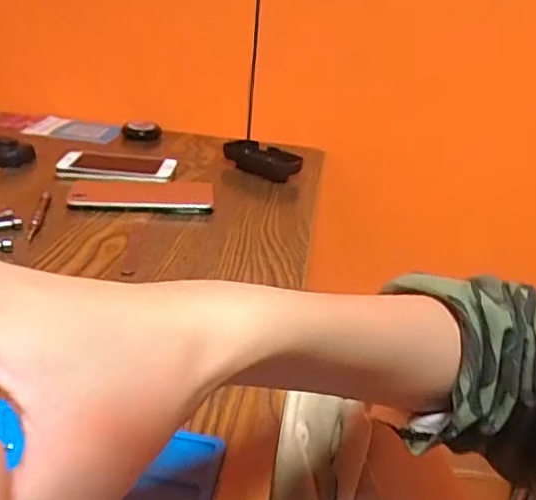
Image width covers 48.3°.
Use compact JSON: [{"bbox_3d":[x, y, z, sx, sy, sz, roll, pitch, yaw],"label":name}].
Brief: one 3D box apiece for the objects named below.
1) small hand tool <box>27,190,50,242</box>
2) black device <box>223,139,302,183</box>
[{"bbox_3d":[-0.222,-0.035,0.584,0.011,0.006,0.105,0,27,-12],"label":"small hand tool"},{"bbox_3d":[-0.006,-0.119,0.780,0.067,0.029,0.093,-16,32,-39],"label":"black device"}]

